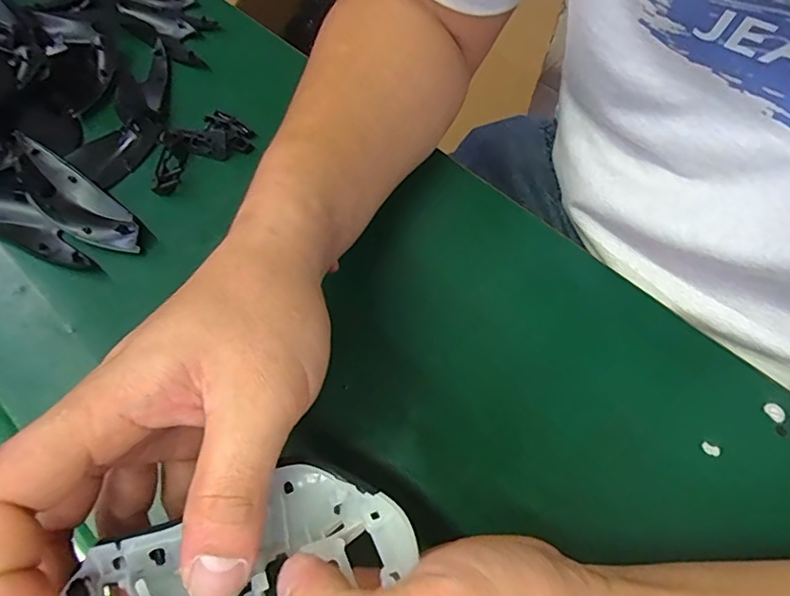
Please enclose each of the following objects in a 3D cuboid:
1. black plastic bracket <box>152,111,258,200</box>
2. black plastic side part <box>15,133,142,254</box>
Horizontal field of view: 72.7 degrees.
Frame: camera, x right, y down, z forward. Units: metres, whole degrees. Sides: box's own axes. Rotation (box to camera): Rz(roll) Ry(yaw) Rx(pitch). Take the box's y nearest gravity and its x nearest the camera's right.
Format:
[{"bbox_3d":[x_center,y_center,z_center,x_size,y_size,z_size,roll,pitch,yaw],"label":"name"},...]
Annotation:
[{"bbox_3d":[-0.132,-0.100,0.356,0.076,0.013,0.039,-41,69,-18],"label":"black plastic bracket"},{"bbox_3d":[-0.196,-0.062,0.323,0.098,0.026,0.034,32,68,16],"label":"black plastic side part"}]

